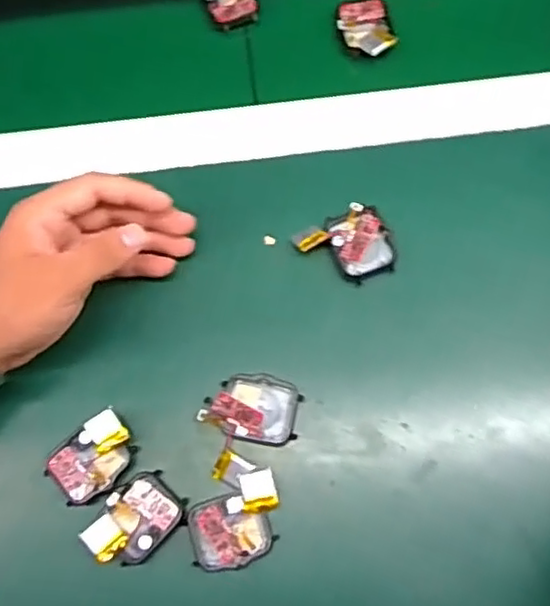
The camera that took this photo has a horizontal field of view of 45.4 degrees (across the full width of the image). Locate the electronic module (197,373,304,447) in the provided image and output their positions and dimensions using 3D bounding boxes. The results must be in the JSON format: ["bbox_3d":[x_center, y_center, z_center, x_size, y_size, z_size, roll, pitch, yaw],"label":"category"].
[{"bbox_3d":[-0.014,0.061,0.387,0.054,0.016,0.038,12,74,5],"label":"electronic module"}]

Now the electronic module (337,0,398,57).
[{"bbox_3d":[0.065,-0.199,0.471,0.036,0.010,0.052,-11,73,-2],"label":"electronic module"}]

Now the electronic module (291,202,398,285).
[{"bbox_3d":[0.046,-0.036,0.419,0.056,0.020,0.046,-21,74,-5],"label":"electronic module"}]

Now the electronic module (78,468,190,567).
[{"bbox_3d":[-0.078,0.122,0.367,0.051,0.014,0.036,-42,76,-10],"label":"electronic module"}]

